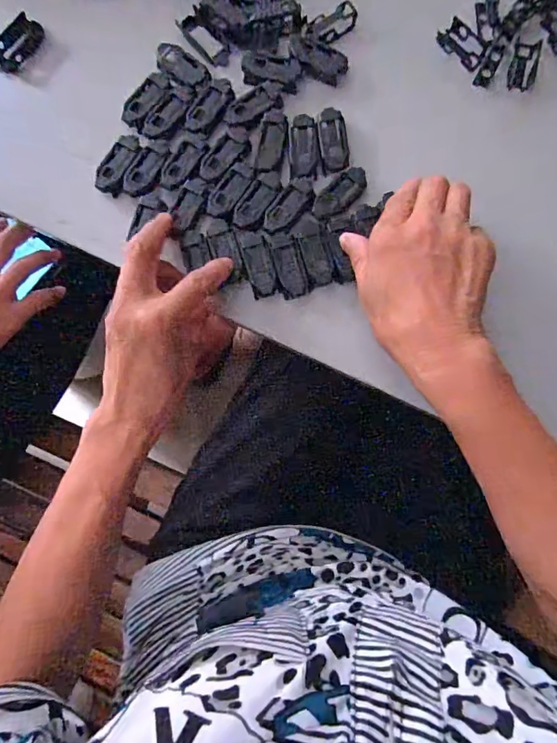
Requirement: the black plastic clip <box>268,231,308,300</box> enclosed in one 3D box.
[{"bbox_3d":[0.008,-0.081,0.356,0.021,0.007,0.051,-15,83,2],"label":"black plastic clip"}]

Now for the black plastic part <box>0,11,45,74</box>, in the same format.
[{"bbox_3d":[-0.220,-0.275,0.391,0.027,0.006,0.048,42,88,7],"label":"black plastic part"}]

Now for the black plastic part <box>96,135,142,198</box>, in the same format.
[{"bbox_3d":[-0.127,-0.164,0.369,0.023,0.008,0.049,25,86,6],"label":"black plastic part"}]

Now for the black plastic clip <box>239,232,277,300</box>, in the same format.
[{"bbox_3d":[-0.014,-0.082,0.357,0.021,0.008,0.049,-16,82,2],"label":"black plastic clip"}]

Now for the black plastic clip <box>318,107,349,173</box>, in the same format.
[{"bbox_3d":[0.043,-0.180,0.362,0.021,0.005,0.052,-4,83,4],"label":"black plastic clip"}]

